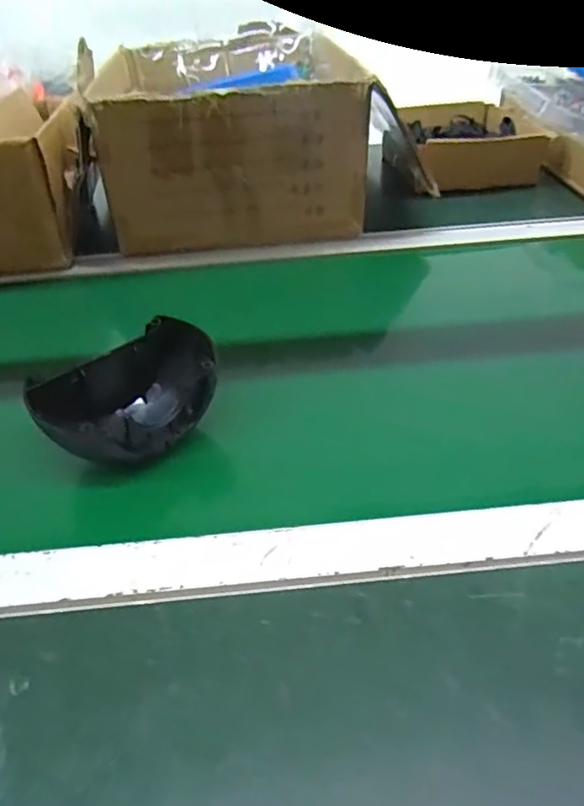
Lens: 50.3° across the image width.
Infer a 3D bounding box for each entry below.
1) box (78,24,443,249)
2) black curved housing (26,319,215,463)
[{"bbox_3d":[-0.101,-0.383,0.864,0.341,0.176,0.430,-6,39,-1],"label":"box"},{"bbox_3d":[-0.111,-0.002,0.464,0.141,0.069,0.080,-34,47,-31],"label":"black curved housing"}]

